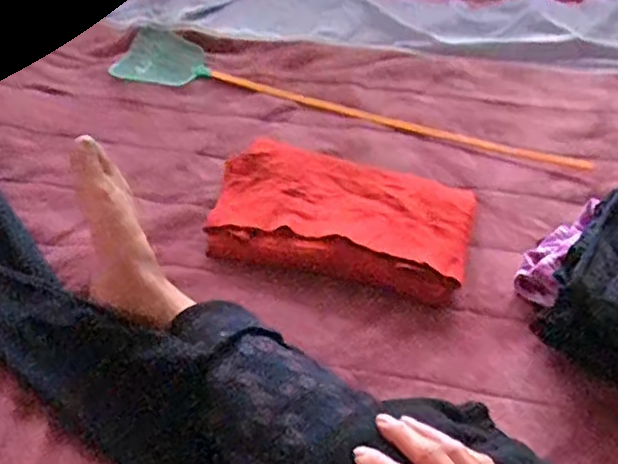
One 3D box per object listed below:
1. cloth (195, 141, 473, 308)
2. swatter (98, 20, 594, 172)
[{"bbox_3d":[0.042,-0.029,0.821,0.314,0.033,0.199,12,50,10],"label":"cloth"},{"bbox_3d":[0.040,-0.204,0.982,0.728,0.012,0.131,16,50,15],"label":"swatter"}]

